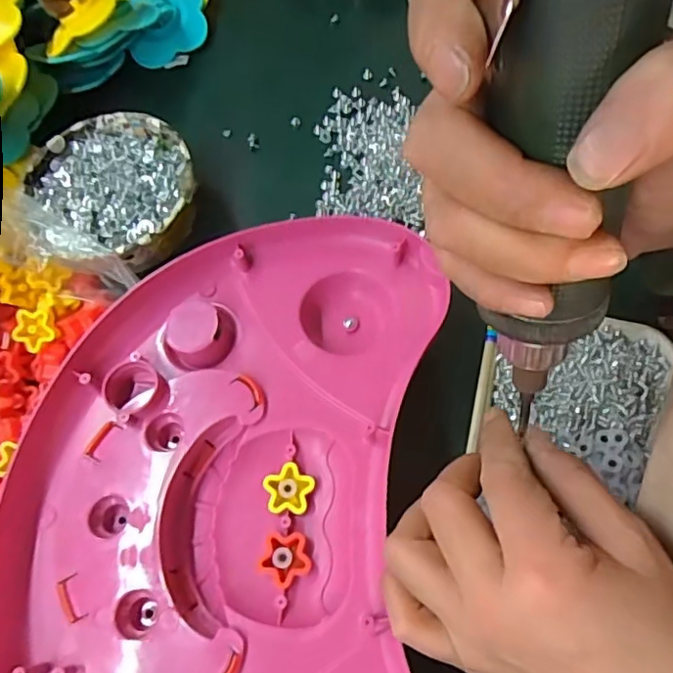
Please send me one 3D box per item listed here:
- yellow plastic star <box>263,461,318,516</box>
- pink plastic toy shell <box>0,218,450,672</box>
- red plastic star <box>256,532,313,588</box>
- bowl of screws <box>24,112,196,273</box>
[{"bbox_3d":[-0.026,0.080,0.310,0.026,0.005,0.026,15,69,12],"label":"yellow plastic star"},{"bbox_3d":[-0.056,0.096,0.304,0.230,0.042,0.336,0,66,6],"label":"pink plastic toy shell"},{"bbox_3d":[-0.027,0.112,0.297,0.026,0.006,0.024,-36,68,-10],"label":"red plastic star"},{"bbox_3d":[-0.150,-0.097,0.396,0.105,0.035,0.116,-26,66,-6],"label":"bowl of screws"}]

